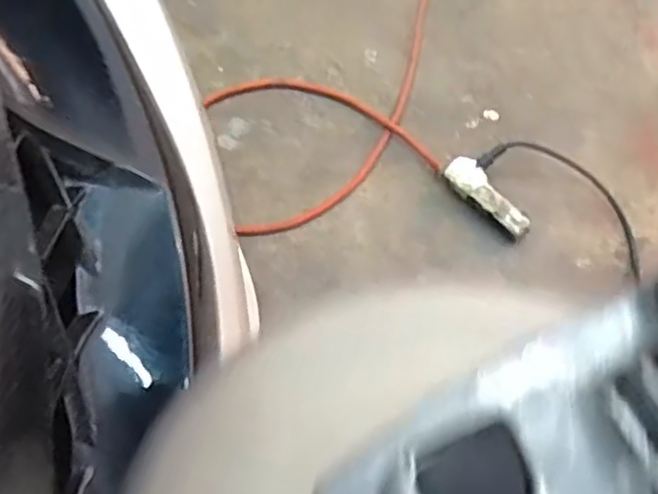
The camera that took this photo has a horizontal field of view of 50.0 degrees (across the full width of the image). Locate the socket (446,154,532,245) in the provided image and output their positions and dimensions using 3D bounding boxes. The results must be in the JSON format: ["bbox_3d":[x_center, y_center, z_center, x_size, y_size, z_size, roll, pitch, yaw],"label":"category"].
[{"bbox_3d":[0.175,-0.053,0.796,0.033,0.051,0.112,-33,69,-11],"label":"socket"}]

